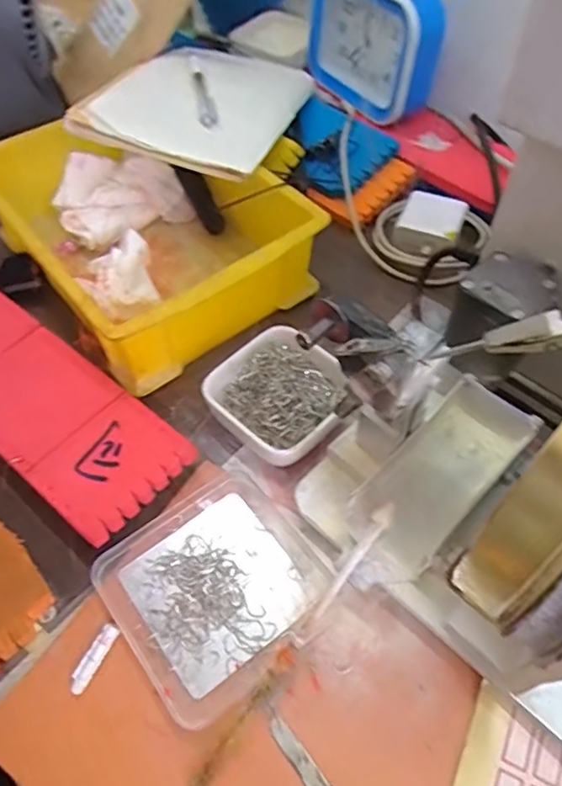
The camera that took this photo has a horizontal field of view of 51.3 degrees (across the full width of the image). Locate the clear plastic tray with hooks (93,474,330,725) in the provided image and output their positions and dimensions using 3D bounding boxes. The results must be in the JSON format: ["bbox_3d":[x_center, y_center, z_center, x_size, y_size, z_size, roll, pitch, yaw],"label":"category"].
[{"bbox_3d":[-0.036,0.106,0.325,0.108,0.019,0.107,-35,62,-19],"label":"clear plastic tray with hooks"}]

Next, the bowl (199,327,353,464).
[{"bbox_3d":[0.002,0.000,0.386,0.081,0.026,0.083,38,66,23],"label":"bowl"}]

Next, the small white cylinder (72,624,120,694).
[{"bbox_3d":[-0.098,0.139,0.307,0.009,0.005,0.035,22,61,15],"label":"small white cylinder"}]

